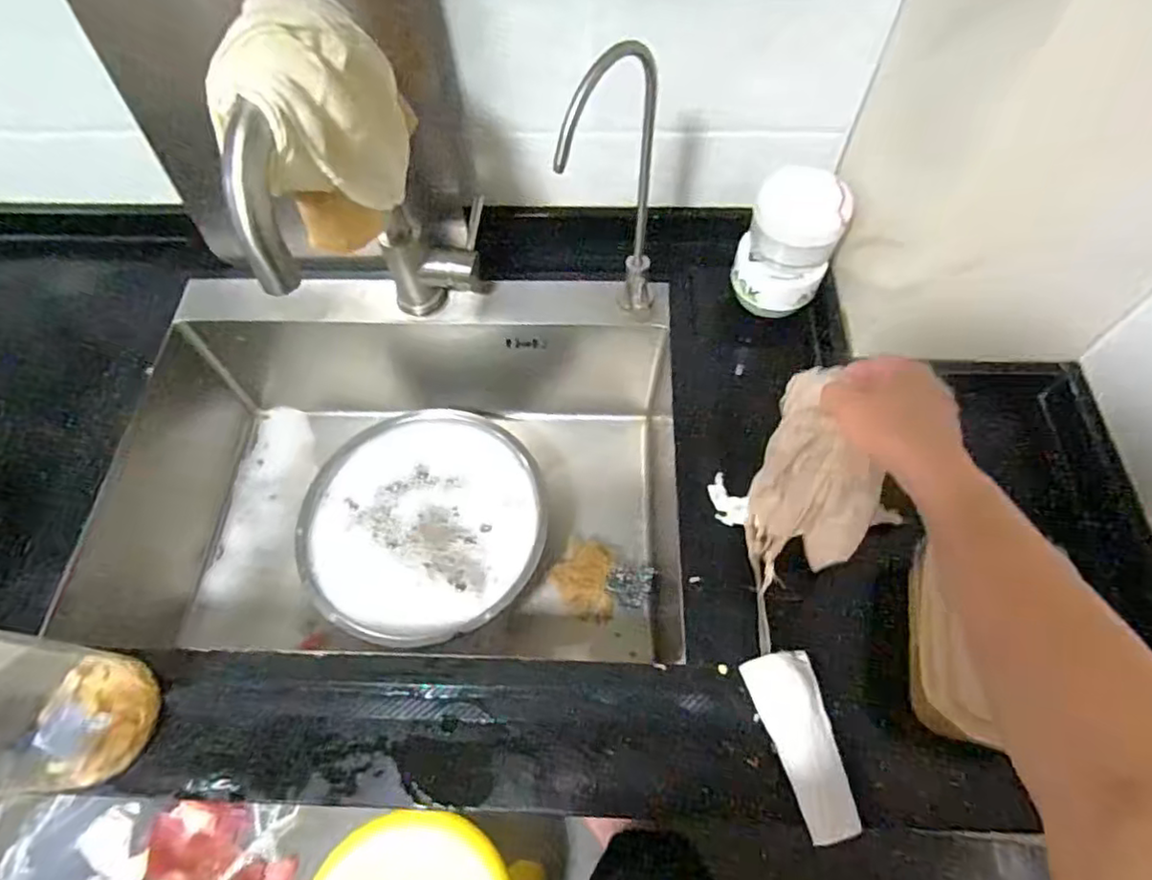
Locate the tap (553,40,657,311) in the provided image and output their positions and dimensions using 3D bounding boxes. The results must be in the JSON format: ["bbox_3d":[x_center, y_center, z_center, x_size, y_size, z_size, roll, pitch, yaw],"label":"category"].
[{"bbox_3d":[0.037,-0.187,0.540,0.044,0.275,0.124,26,65,14],"label":"tap"}]

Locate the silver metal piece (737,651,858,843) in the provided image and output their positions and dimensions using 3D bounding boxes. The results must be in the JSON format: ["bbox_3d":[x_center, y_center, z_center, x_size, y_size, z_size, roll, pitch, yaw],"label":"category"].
[{"bbox_3d":[0.177,0.230,0.485,0.053,0.021,0.129,-15,62,-7],"label":"silver metal piece"}]

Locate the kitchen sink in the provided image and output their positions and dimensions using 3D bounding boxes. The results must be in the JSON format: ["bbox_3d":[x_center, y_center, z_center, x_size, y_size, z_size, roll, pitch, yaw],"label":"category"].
[{"bbox_3d":[-0.197,0.005,0.748,0.587,0.179,0.436,3,62,3],"label":"kitchen sink"}]

